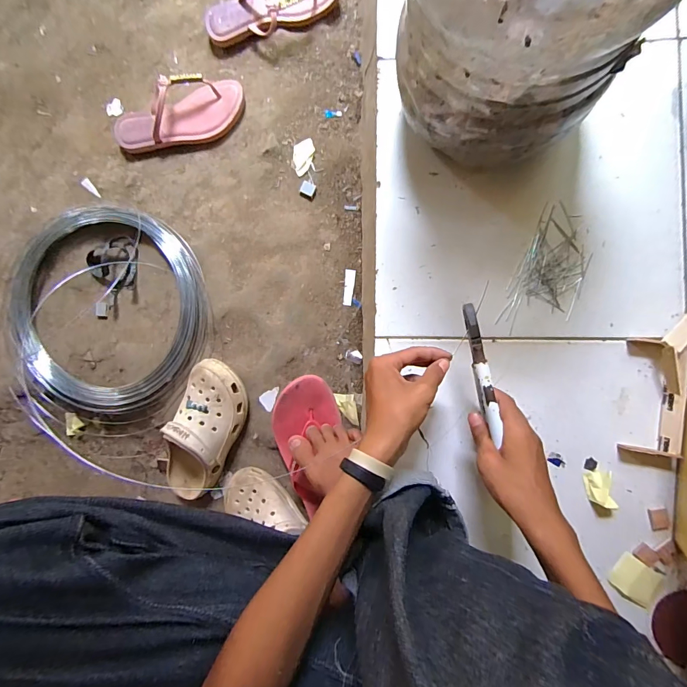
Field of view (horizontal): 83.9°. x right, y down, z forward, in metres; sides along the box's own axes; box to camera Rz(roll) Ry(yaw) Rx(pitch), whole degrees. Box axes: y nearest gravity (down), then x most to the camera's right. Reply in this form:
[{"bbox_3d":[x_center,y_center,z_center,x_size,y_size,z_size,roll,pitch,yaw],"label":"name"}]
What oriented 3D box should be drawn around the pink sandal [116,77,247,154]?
[{"bbox_3d":[-0.277,-0.379,0.631,0.225,0.055,0.080,-9,87,5],"label":"pink sandal"}]

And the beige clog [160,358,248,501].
[{"bbox_3d":[-0.228,0.153,0.609,0.097,0.075,0.238,21,105,2],"label":"beige clog"}]

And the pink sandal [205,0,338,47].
[{"bbox_3d":[-0.118,-0.554,0.626,0.229,0.042,0.092,-18,86,4],"label":"pink sandal"}]

